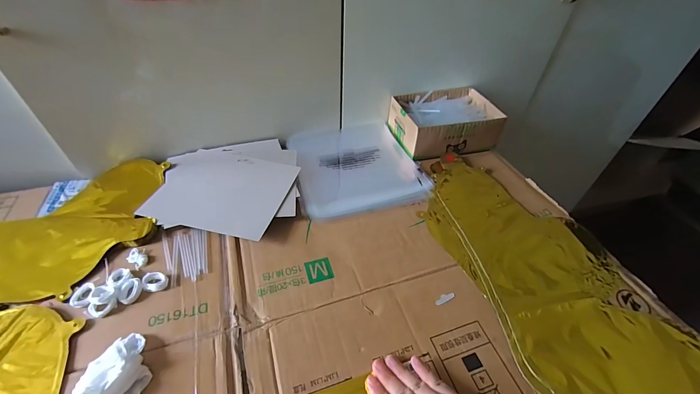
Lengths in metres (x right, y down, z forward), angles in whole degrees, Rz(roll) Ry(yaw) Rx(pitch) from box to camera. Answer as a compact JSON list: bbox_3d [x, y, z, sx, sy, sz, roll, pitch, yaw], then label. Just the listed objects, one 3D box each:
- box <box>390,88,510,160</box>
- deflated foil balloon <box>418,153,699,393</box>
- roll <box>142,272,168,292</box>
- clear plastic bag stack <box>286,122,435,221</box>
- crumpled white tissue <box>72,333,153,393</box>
[{"bbox_3d":[0.185,-0.147,0.623,0.187,0.065,0.134,-12,47,-15],"label":"box"},{"bbox_3d":[0.257,0.097,0.428,0.224,0.008,0.454,-15,48,-17],"label":"deflated foil balloon"},{"bbox_3d":[-0.241,0.104,0.391,0.028,0.009,0.024,22,48,18],"label":"roll"},{"bbox_3d":[0.007,-0.065,0.580,0.213,0.013,0.229,-11,47,-14],"label":"clear plastic bag stack"},{"bbox_3d":[-0.236,0.171,0.312,0.058,0.029,0.064,-22,50,-23],"label":"crumpled white tissue"}]

